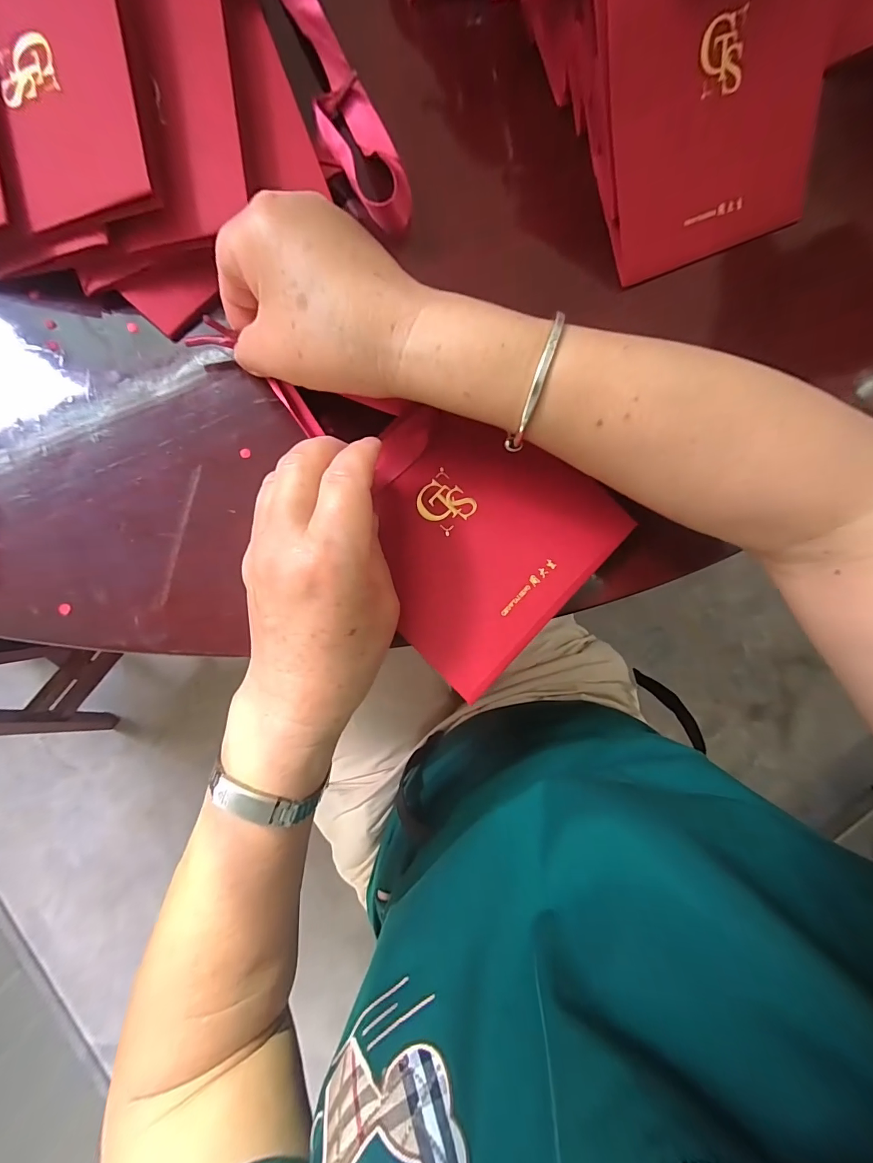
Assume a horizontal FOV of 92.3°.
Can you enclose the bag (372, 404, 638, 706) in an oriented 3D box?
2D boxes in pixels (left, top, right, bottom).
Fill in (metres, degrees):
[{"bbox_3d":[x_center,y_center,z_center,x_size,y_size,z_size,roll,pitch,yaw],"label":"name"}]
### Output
[{"bbox_3d":[0.018,-0.029,0.231,0.131,0.012,0.132,45,86,-2],"label":"bag"}]

